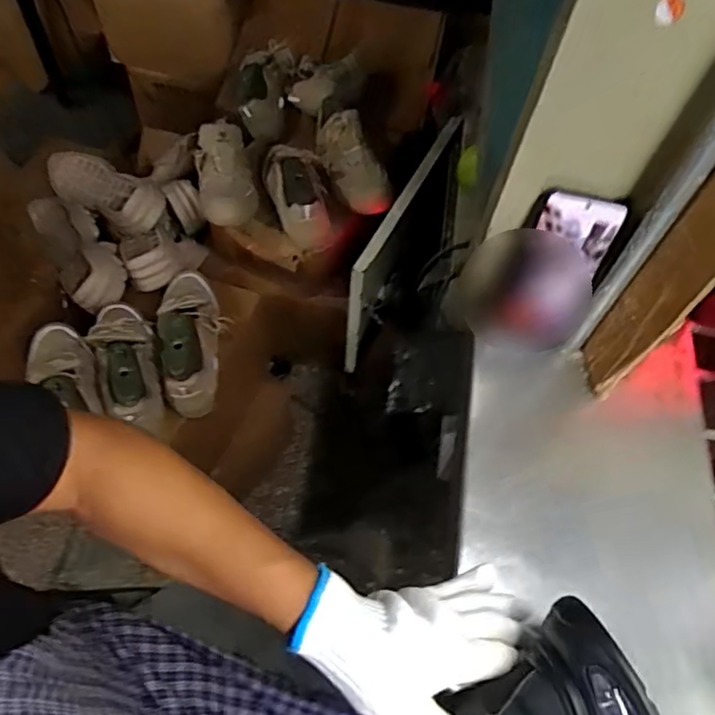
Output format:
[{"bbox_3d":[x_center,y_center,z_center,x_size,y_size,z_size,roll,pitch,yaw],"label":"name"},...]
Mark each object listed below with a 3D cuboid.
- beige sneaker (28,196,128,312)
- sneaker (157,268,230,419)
[{"bbox_3d":[-0.499,-0.198,1.072,0.104,0.060,0.291,-26,64,-18],"label":"beige sneaker"},{"bbox_3d":[-0.258,-0.044,0.945,0.096,0.103,0.267,-8,60,-9],"label":"sneaker"}]

